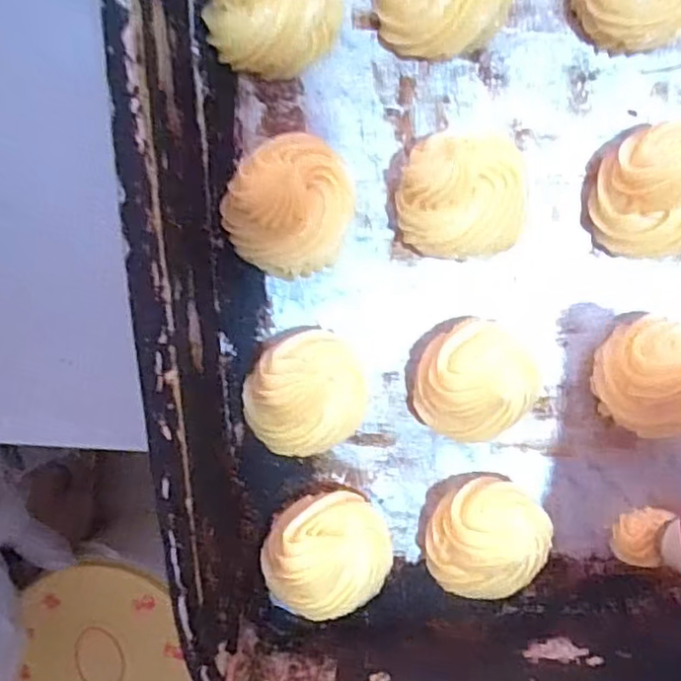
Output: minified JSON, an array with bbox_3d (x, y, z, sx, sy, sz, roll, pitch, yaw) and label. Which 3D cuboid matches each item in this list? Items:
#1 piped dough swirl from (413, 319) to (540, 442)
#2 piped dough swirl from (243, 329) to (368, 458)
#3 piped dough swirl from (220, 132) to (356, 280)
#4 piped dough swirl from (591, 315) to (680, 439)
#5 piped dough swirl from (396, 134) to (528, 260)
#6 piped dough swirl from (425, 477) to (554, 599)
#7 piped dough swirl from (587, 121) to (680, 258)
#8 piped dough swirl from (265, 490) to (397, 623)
[{"bbox_3d":[0.042,0.014,0.203,0.037,0.023,0.038,0,96,2],"label":"piped dough swirl"},{"bbox_3d":[-0.011,0.017,0.205,0.039,0.022,0.036,0,96,2],"label":"piped dough swirl"},{"bbox_3d":[-0.015,-0.041,0.198,0.037,0.023,0.041,32,96,-2],"label":"piped dough swirl"},{"bbox_3d":[0.096,0.011,0.200,0.040,0.027,0.034,37,96,-2],"label":"piped dough swirl"},{"bbox_3d":[0.037,-0.043,0.197,0.038,0.025,0.035,0,96,2],"label":"piped dough swirl"},{"bbox_3d":[0.048,0.064,0.211,0.039,0.019,0.036,0,96,2],"label":"piped dough swirl"},{"bbox_3d":[0.097,-0.045,0.198,0.037,0.020,0.037,0,96,2],"label":"piped dough swirl"},{"bbox_3d":[-0.004,0.069,0.211,0.041,0.025,0.037,22,96,-1],"label":"piped dough swirl"}]

